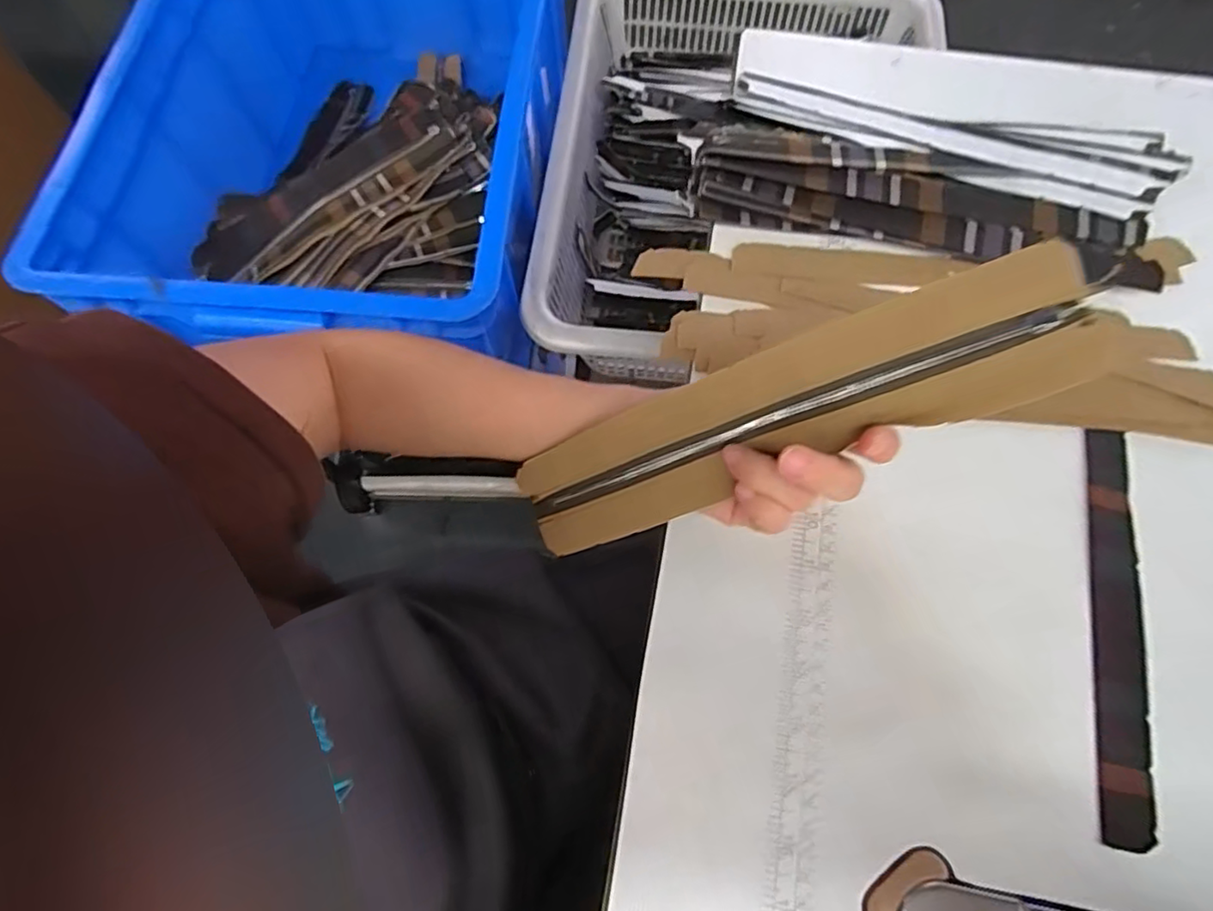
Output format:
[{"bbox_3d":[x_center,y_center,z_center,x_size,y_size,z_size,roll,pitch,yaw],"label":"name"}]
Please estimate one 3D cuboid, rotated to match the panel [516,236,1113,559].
[{"bbox_3d":[0.068,-0.014,0.280,0.254,0.010,0.056,-22,94,24],"label":"panel"}]

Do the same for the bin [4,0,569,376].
[{"bbox_3d":[-0.227,-0.314,0.614,0.362,0.212,0.512,4,70,3],"label":"bin"}]

